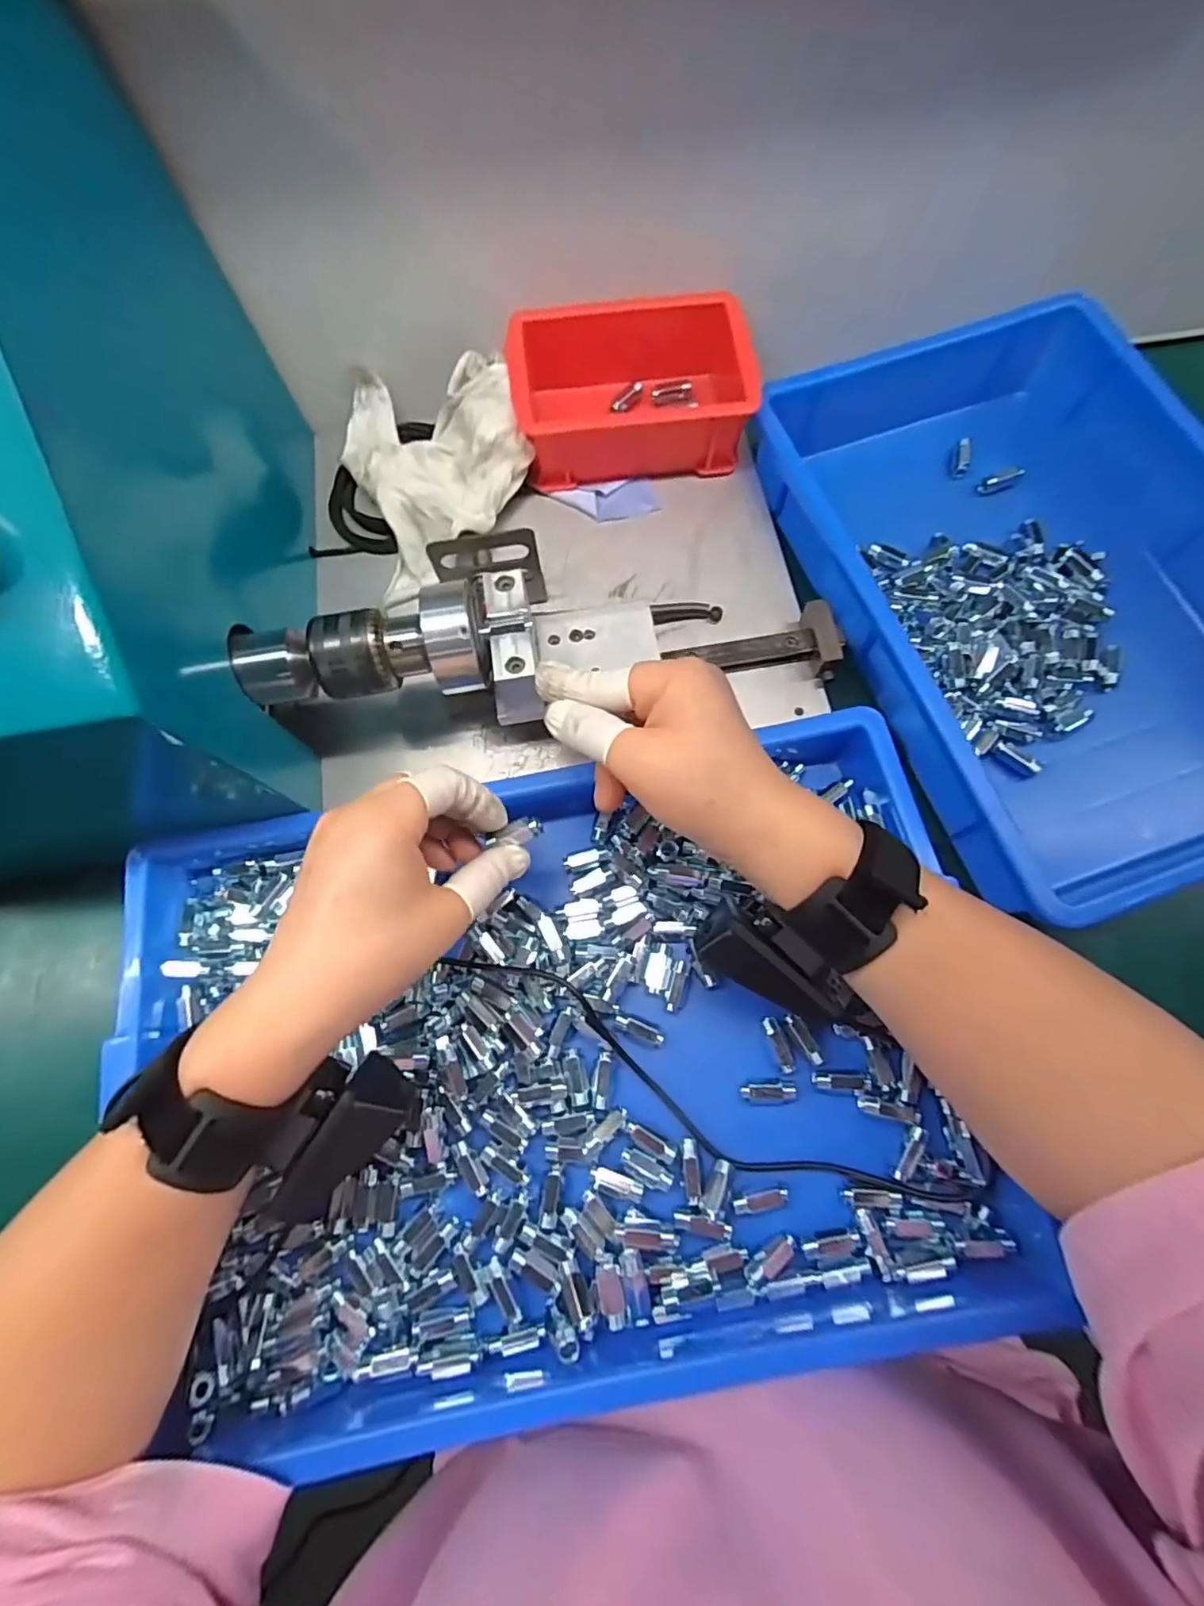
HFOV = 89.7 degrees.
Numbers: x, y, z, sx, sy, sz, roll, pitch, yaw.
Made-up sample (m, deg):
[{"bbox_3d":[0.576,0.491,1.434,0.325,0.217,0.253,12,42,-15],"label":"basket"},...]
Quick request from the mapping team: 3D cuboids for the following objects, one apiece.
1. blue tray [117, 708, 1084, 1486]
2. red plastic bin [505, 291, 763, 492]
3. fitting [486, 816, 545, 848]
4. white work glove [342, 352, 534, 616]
[{"bbox_3d":[-0.017,0.124,0.312,0.395,0.042,0.303,-11,71,-1],"label":"blue tray"},{"bbox_3d":[0.019,-0.267,0.399,0.146,0.059,0.093,-5,73,0],"label":"red plastic bin"},{"bbox_3d":[-0.043,0.015,0.292,0.029,0.005,0.011,-16,72,4],"label":"fitting"},{"bbox_3d":[-0.109,-0.226,0.393,0.117,0.048,0.155,-18,73,-4],"label":"white work glove"}]

